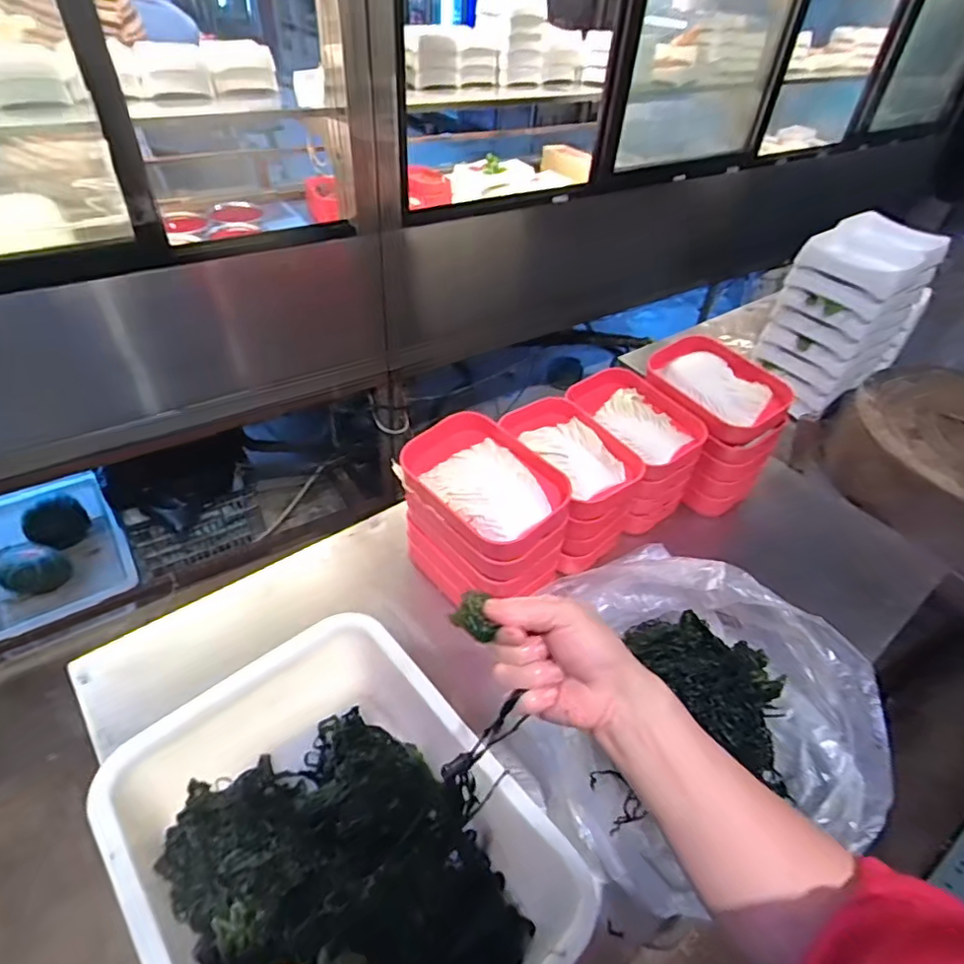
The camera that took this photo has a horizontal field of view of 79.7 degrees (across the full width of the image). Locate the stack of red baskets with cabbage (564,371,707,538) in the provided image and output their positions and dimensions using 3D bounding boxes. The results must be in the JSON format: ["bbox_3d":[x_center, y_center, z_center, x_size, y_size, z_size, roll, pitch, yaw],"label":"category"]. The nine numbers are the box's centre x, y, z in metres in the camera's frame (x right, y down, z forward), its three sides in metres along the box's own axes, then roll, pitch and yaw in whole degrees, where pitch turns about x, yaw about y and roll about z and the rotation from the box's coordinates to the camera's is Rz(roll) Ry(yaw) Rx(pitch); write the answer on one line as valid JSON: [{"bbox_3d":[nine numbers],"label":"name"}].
[{"bbox_3d":[0.202,-0.045,0.809,0.117,0.150,0.169,-25,51,-28],"label":"stack of red baskets with cabbage"}]

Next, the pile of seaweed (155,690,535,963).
[{"bbox_3d":[-0.111,0.300,0.454,0.207,0.115,0.273,-32,54,-33],"label":"pile of seaweed"}]

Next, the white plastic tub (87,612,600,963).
[{"bbox_3d":[-0.116,0.293,0.464,0.251,0.114,0.331,-30,53,-31],"label":"white plastic tub"}]

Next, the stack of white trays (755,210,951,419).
[{"bbox_3d":[0.635,-0.305,0.993,0.177,0.240,0.311,35,51,28],"label":"stack of white trays"}]

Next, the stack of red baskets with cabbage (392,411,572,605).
[{"bbox_3d":[-0.002,0.037,0.679,0.119,0.153,0.176,-31,54,-32],"label":"stack of red baskets with cabbage"}]

